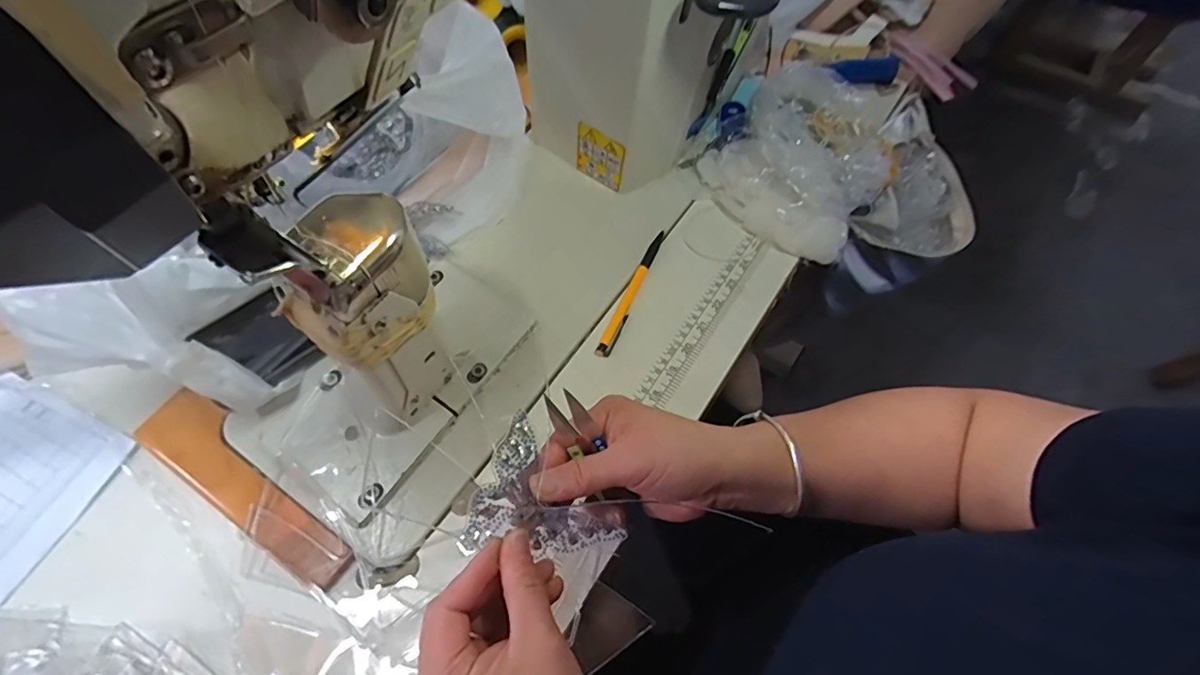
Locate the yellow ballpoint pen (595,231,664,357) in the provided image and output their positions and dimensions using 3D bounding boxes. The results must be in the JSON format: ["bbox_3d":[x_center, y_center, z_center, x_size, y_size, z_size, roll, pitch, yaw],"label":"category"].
[{"bbox_3d":[0.029,-0.041,0.464,0.013,0.012,0.138,21,63,13],"label":"yellow ballpoint pen"}]

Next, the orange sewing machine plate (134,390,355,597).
[{"bbox_3d":[-0.252,0.104,0.379,0.189,0.013,0.047,30,66,17],"label":"orange sewing machine plate"}]

